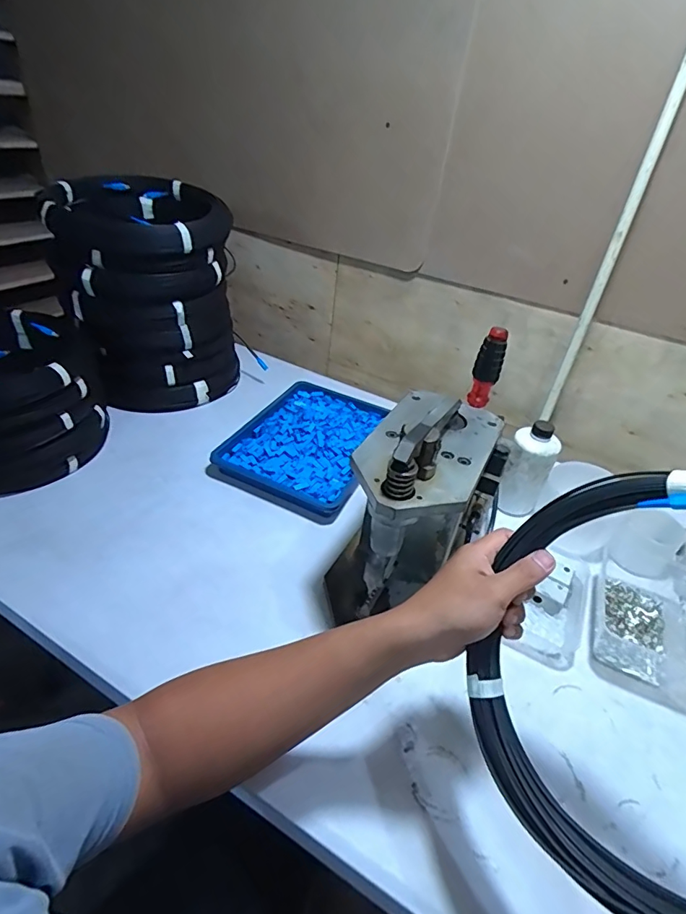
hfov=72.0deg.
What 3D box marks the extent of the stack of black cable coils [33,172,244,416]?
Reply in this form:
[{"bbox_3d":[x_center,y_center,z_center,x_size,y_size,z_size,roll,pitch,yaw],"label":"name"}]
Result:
[{"bbox_3d":[-0.358,-0.305,0.911,0.278,0.351,0.262,-6,39,-18],"label":"stack of black cable coils"}]

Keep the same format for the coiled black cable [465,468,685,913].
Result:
[{"bbox_3d":[0.210,0.143,0.311,0.025,0.275,0.262,26,28,-47],"label":"coiled black cable"}]

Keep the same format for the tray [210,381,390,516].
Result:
[{"bbox_3d":[-0.058,-0.034,0.880,0.232,0.034,0.322,19,38,14],"label":"tray"}]

